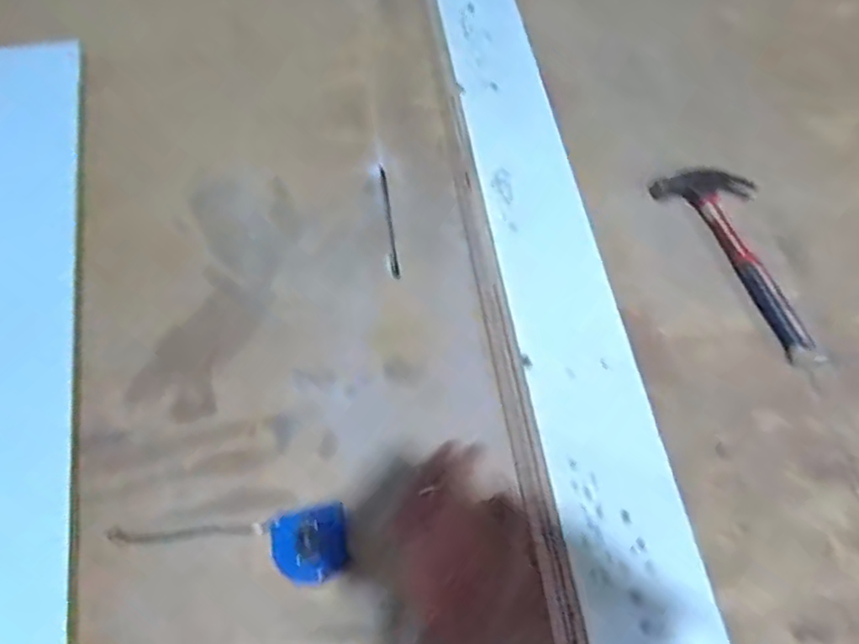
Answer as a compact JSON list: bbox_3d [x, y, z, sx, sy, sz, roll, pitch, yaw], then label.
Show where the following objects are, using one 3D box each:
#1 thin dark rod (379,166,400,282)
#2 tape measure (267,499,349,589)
[{"bbox_3d":[-0.051,-0.124,0.805,0.011,0.014,0.163,-5,60,-7],"label":"thin dark rod"},{"bbox_3d":[-0.106,0.195,0.581,0.066,0.032,0.069,-6,60,-8],"label":"tape measure"}]

